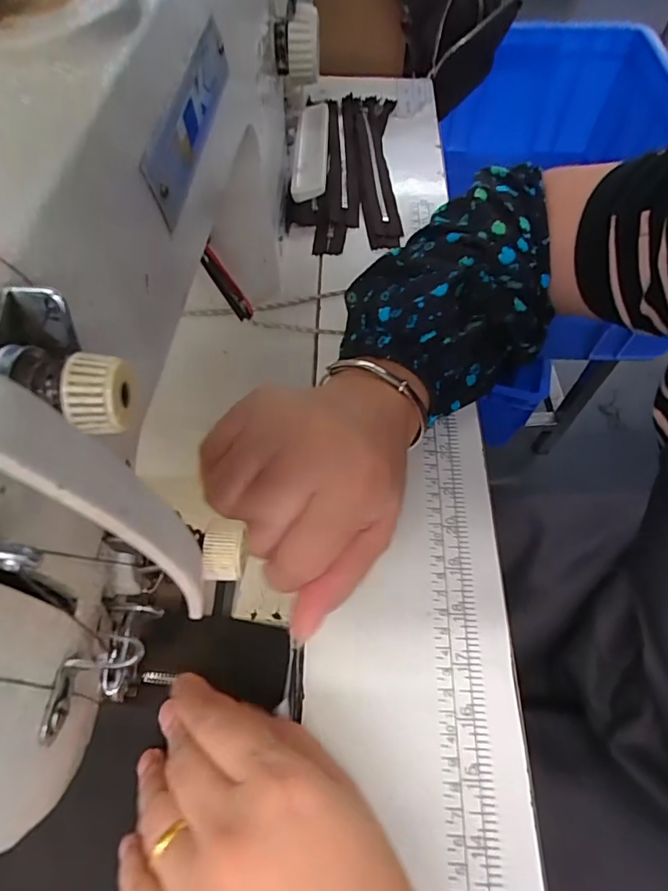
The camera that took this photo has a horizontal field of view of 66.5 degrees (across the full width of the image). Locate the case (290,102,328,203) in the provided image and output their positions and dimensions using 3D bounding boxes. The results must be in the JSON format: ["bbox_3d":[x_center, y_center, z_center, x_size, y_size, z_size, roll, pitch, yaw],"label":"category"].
[{"bbox_3d":[-0.016,-0.225,0.386,0.024,0.013,0.114,3,60,-1],"label":"case"}]

